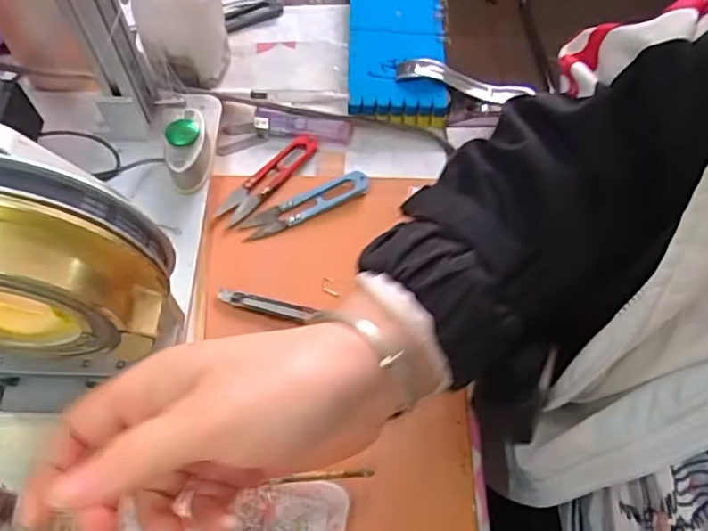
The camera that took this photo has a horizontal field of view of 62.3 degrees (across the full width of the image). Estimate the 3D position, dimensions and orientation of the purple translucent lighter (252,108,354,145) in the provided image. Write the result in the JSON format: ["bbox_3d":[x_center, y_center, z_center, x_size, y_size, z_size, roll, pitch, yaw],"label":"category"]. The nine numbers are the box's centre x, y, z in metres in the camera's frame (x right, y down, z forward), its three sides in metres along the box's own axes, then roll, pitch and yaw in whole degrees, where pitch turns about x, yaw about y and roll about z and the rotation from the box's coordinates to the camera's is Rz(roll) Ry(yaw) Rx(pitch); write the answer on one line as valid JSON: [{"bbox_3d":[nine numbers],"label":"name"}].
[{"bbox_3d":[-0.042,-0.113,0.475,0.077,0.010,0.019,9,62,3],"label":"purple translucent lighter"}]

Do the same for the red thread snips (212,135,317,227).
[{"bbox_3d":[-0.065,-0.068,0.451,0.020,0.004,0.099,36,67,16],"label":"red thread snips"}]

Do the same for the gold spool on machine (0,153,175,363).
[{"bbox_3d":[-0.133,0.000,0.239,0.103,0.092,0.045,2,62,-1],"label":"gold spool on machine"}]

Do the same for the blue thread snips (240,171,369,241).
[{"bbox_3d":[-0.036,-0.046,0.437,0.098,0.011,0.020,-23,65,-13],"label":"blue thread snips"}]

